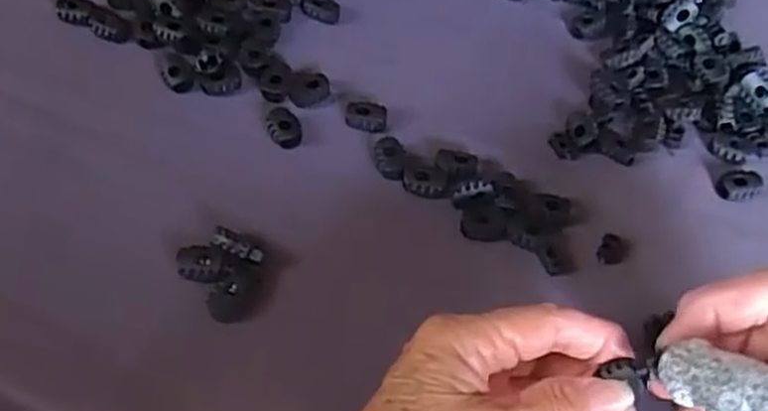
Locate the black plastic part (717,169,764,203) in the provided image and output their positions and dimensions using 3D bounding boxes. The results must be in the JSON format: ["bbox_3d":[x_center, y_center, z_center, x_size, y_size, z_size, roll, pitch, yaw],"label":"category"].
[{"bbox_3d":[0.187,-0.010,0.402,0.019,0.011,0.019,2,56,-3],"label":"black plastic part"}]

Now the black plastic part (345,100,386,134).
[{"bbox_3d":[-0.010,-0.048,0.415,0.022,0.010,0.014,7,56,1],"label":"black plastic part"}]

